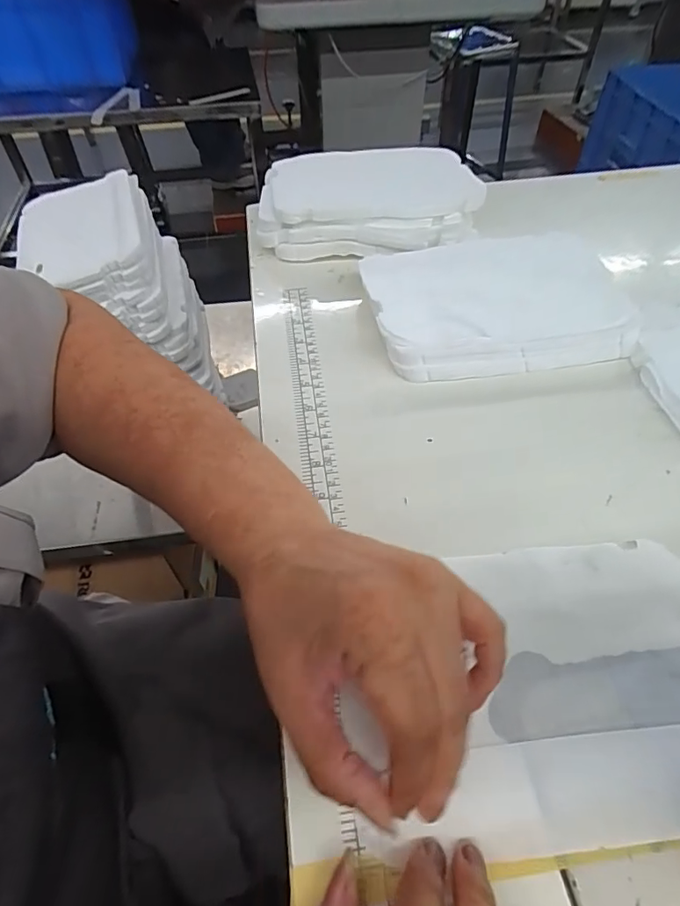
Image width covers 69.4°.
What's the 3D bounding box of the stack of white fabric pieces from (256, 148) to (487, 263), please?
[{"bbox_3d":[0.025,-0.250,0.497,0.205,0.052,0.158,3,51,3],"label":"stack of white fabric pieces"}]

